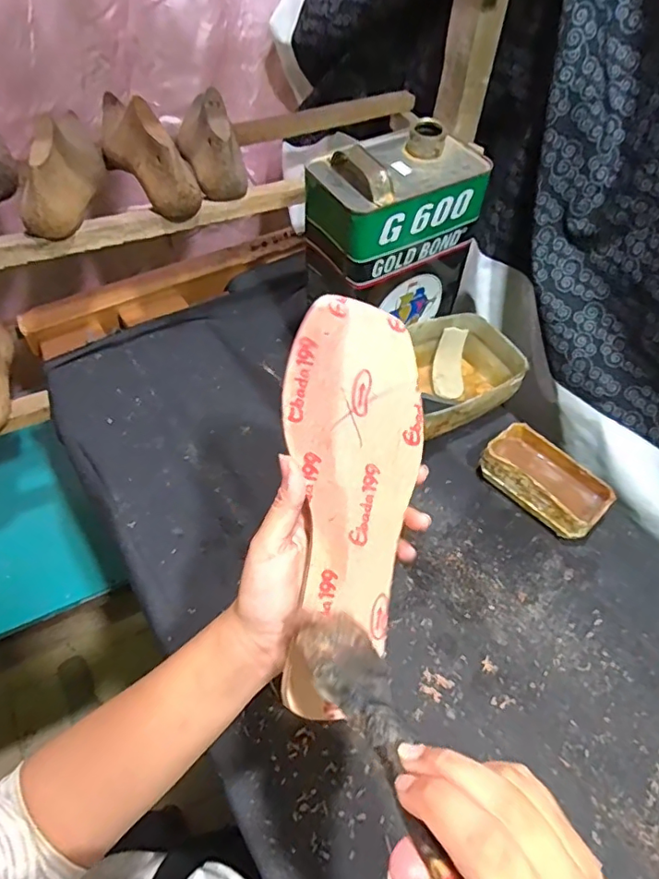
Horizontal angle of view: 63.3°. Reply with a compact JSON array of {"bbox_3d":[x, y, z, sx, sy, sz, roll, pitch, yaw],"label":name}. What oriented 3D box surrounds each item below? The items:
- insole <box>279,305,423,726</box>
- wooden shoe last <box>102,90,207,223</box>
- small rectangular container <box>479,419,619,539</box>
[{"bbox_3d":[0.013,0.038,0.311,0.079,0.019,0.230,3,90,-4],"label":"insole"},{"bbox_3d":[-0.197,-0.305,0.569,0.049,0.073,0.171,-29,59,-26],"label":"wooden shoe last"},{"bbox_3d":[0.226,0.044,0.563,0.124,0.046,0.074,40,58,24],"label":"small rectangular container"}]

